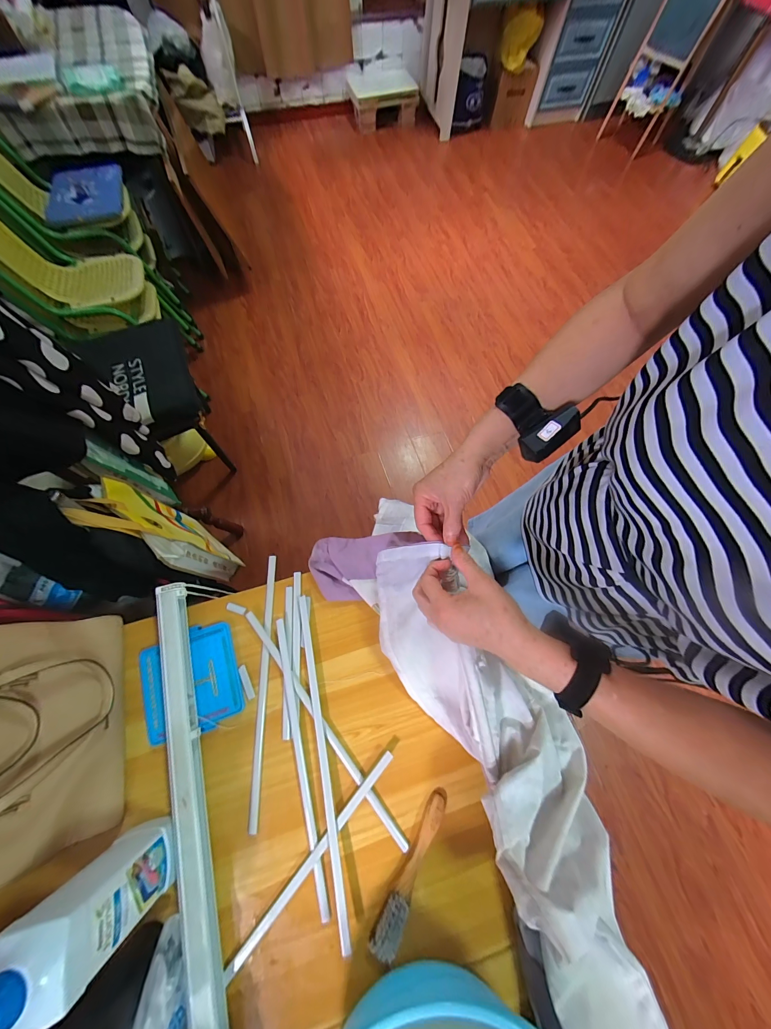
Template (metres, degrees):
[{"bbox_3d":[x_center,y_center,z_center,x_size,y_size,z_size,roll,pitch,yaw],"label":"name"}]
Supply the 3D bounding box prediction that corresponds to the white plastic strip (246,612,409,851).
[{"bbox_3d":[-0.106,0.338,0.549,0.018,0.010,0.429,-38,76,-14],"label":"white plastic strip"}]

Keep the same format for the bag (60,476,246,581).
[{"bbox_3d":[-0.518,0.030,0.768,0.256,0.353,0.108,27,72,7],"label":"bag"}]

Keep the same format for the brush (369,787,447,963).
[{"bbox_3d":[0.038,0.510,0.483,0.034,0.025,0.198,27,72,7],"label":"brush"}]

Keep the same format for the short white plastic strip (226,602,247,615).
[{"bbox_3d":[-0.272,0.171,0.608,0.036,0.004,0.014,17,71,4],"label":"short white plastic strip"}]

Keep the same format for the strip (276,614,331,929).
[{"bbox_3d":[-0.136,0.380,0.533,0.015,0.012,0.414,-14,72,-7],"label":"strip"}]

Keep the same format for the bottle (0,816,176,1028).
[{"bbox_3d":[-0.328,0.453,0.374,0.075,0.215,0.085,-11,72,-6],"label":"bottle"}]

